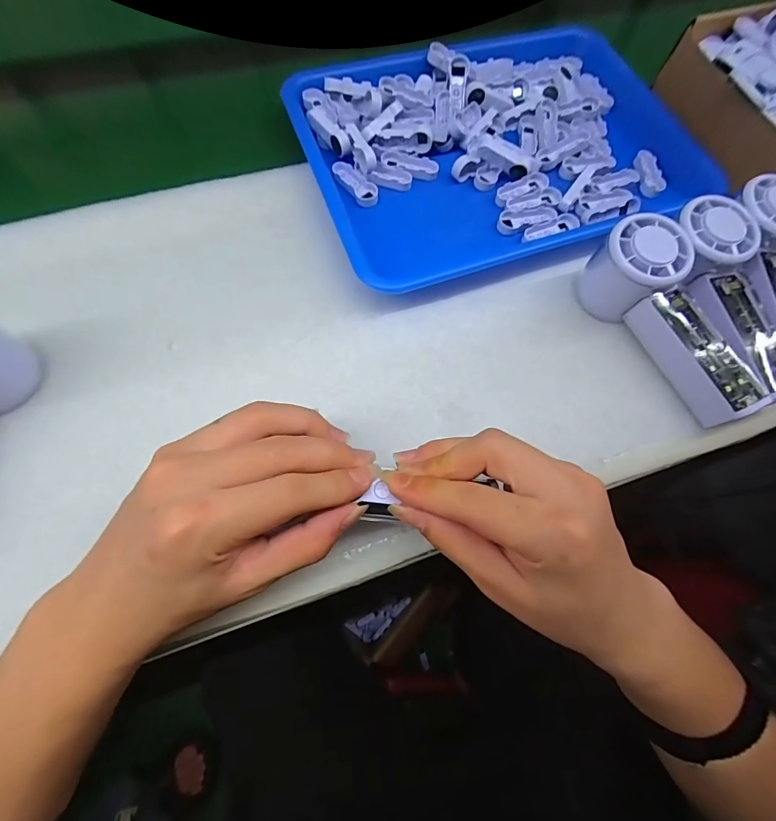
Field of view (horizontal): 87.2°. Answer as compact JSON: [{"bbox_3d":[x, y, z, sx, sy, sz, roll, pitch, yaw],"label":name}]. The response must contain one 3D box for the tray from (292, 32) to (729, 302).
[{"bbox_3d":[0.098,-0.244,0.367,0.339,0.033,0.237,-21,72,-11],"label":"tray"}]

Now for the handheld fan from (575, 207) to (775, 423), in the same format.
[{"bbox_3d":[0.207,-0.066,0.292,0.053,0.058,0.149,-30,74,-14],"label":"handheld fan"}]

